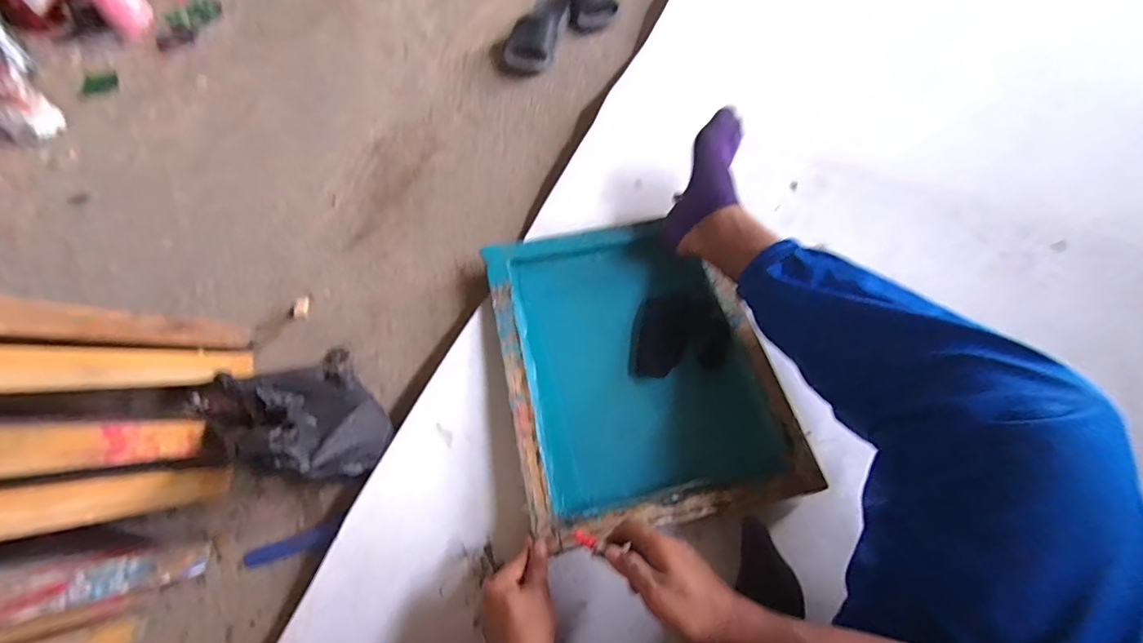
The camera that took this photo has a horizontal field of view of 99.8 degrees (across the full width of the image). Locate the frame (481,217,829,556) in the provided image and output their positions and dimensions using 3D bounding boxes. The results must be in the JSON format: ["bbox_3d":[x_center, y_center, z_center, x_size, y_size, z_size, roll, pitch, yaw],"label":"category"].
[{"bbox_3d":[0.083,0.049,0.684,0.348,0.046,0.446,-13,62,-4],"label":"frame"}]

